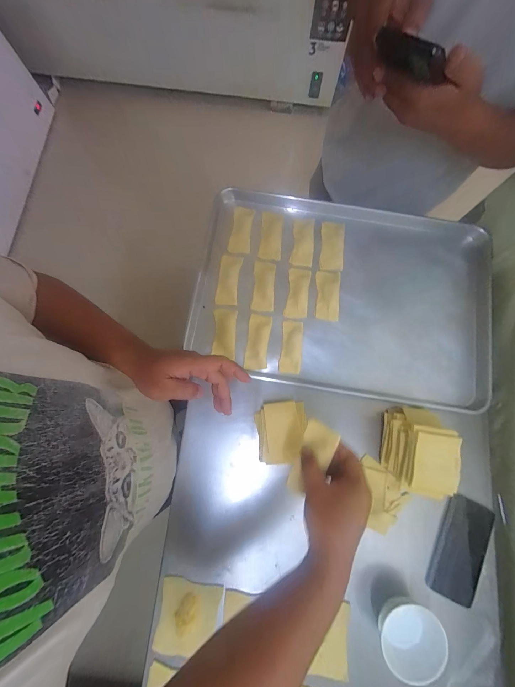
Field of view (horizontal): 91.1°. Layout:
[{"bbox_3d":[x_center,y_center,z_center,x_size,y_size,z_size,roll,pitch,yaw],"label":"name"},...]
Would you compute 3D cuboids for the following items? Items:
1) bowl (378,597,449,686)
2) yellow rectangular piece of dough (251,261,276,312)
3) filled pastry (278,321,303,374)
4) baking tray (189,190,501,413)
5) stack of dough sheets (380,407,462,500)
[{"bbox_3d":[0.239,0.457,0.403,0.093,0.051,0.092,0,79,-1],"label":"bowl"},{"bbox_3d":[0.013,-0.122,0.538,0.045,0.009,0.108,4,79,0],"label":"yellow rectangular piece of dough"},{"bbox_3d":[0.069,0.007,0.518,0.041,0.008,0.108,5,79,0],"label":"filled pastry"},{"bbox_3d":[0.179,-0.100,0.547,0.593,0.059,0.399,9,79,1],"label":"baking tray"},{"bbox_3d":[0.283,0.184,0.440,0.092,0.082,0.136,13,79,2],"label":"stack of dough sheets"}]

